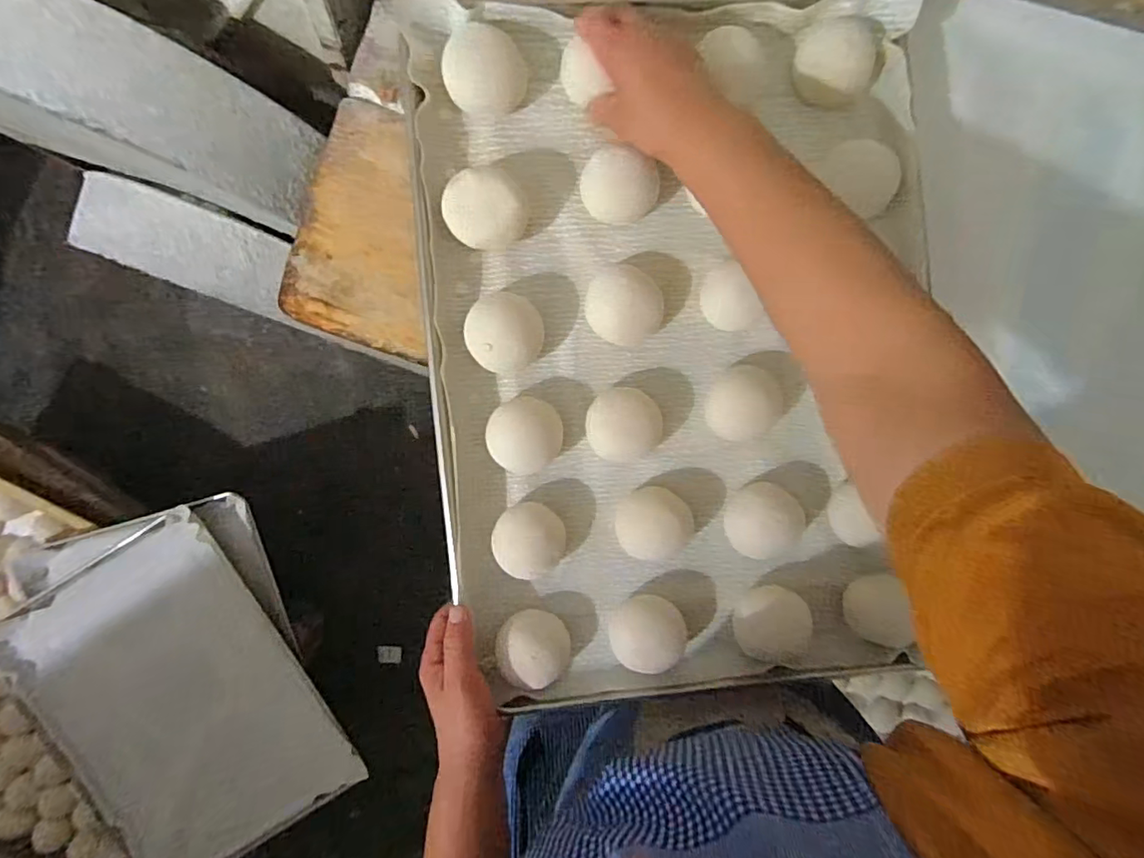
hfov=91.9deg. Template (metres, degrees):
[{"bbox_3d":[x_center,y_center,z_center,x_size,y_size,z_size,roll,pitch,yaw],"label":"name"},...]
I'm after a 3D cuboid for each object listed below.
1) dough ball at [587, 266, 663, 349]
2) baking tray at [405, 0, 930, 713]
[{"bbox_3d":[0.042,-0.103,0.461,0.059,0.030,0.066,-38,93,-1],"label":"dough ball"},{"bbox_3d":[0.092,-0.062,0.461,0.400,0.050,0.553,-4,92,-3],"label":"baking tray"}]

